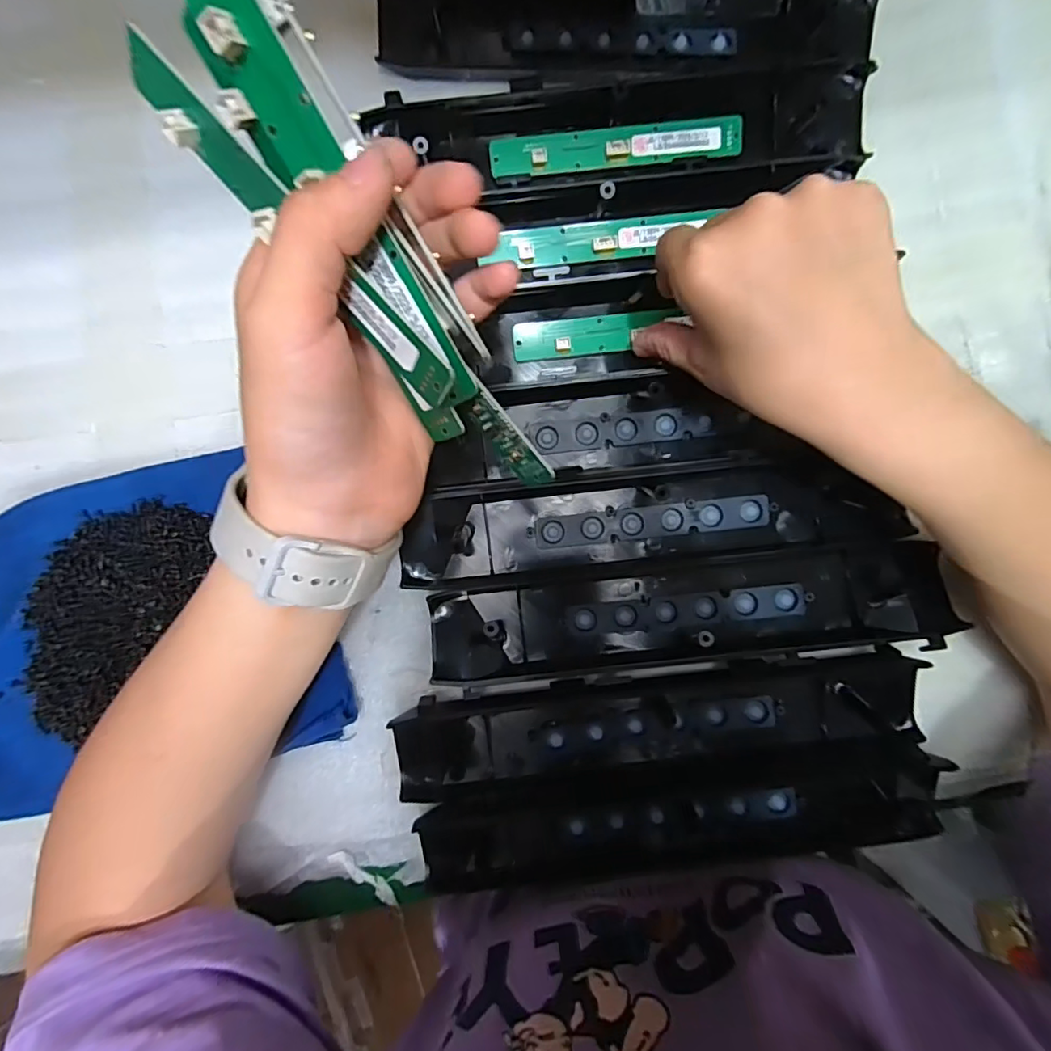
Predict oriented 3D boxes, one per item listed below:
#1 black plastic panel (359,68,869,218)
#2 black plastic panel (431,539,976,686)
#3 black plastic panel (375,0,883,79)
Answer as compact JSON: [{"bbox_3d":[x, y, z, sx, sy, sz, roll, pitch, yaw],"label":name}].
[{"bbox_3d":[0.055,-0.205,0.296,0.262,0.024,0.075,-7,87,0],"label":"black plastic panel"},{"bbox_3d":[0.087,0.047,0.294,0.272,0.019,0.054,-5,87,0],"label":"black plastic panel"},{"bbox_3d":[0.055,-0.278,0.303,0.271,0.019,0.056,1,87,0],"label":"black plastic panel"}]

